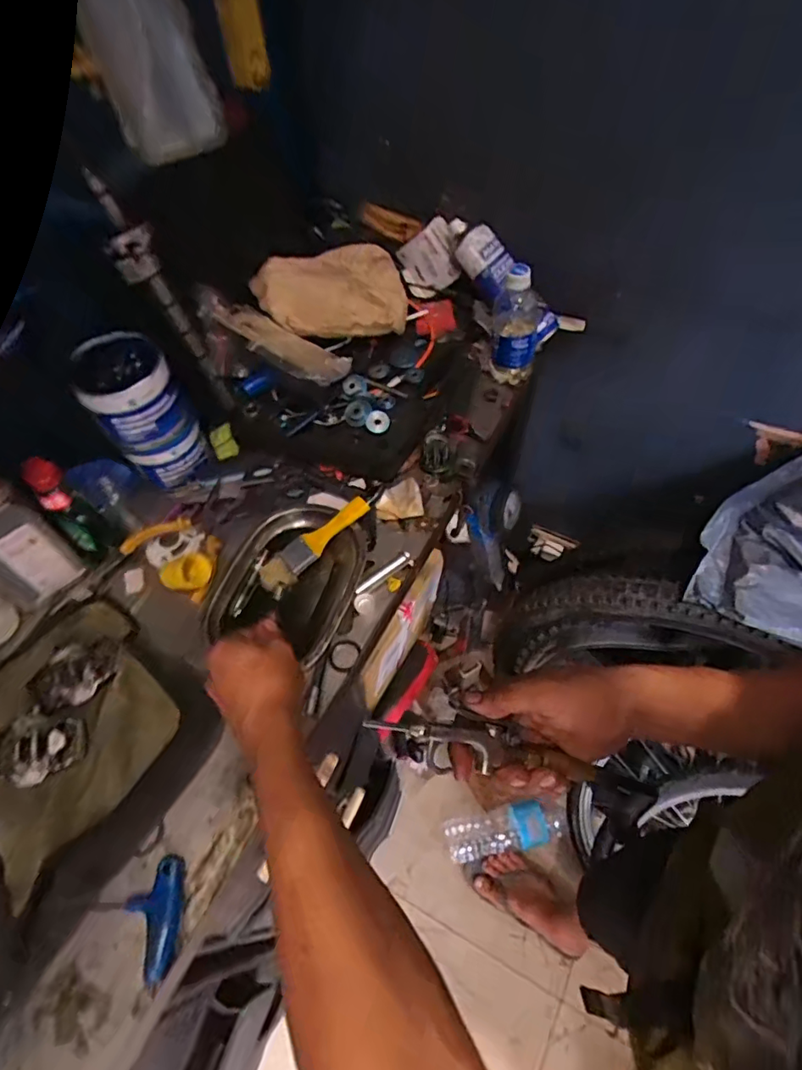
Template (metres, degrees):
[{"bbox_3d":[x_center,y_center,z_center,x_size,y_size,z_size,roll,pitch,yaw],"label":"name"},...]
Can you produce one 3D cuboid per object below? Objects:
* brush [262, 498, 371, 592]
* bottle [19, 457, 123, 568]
[{"bbox_3d":[-0.102,0.009,0.642,0.152,0.015,0.035,-40,63,-5],"label":"brush"},{"bbox_3d":[-0.365,-0.019,0.613,0.049,0.157,0.034,-39,64,-20],"label":"bottle"}]

